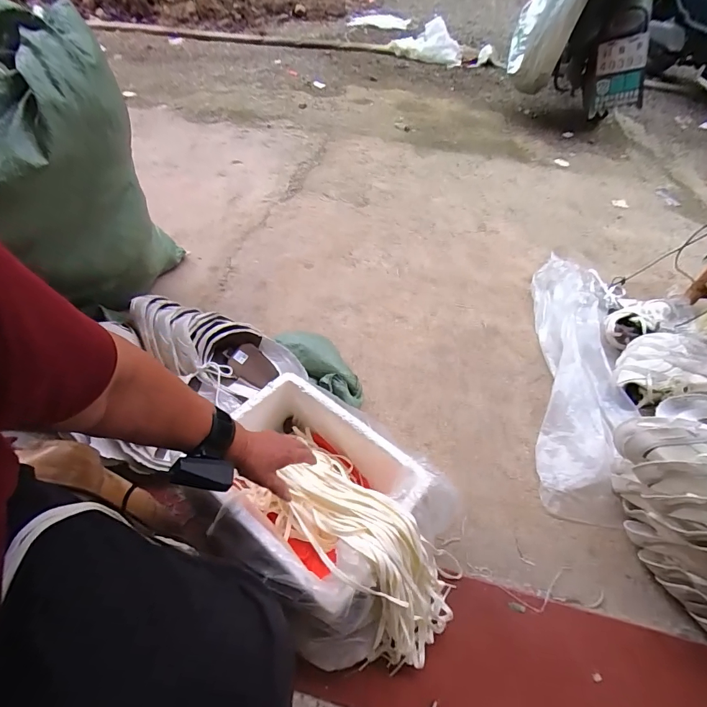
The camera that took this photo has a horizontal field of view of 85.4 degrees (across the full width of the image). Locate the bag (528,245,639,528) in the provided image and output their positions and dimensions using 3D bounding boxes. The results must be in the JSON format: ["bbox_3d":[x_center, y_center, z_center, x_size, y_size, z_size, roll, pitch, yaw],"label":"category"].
[{"bbox_3d":[0.603,0.015,0.998,0.234,0.087,0.838,13,50,10],"label":"bag"}]

